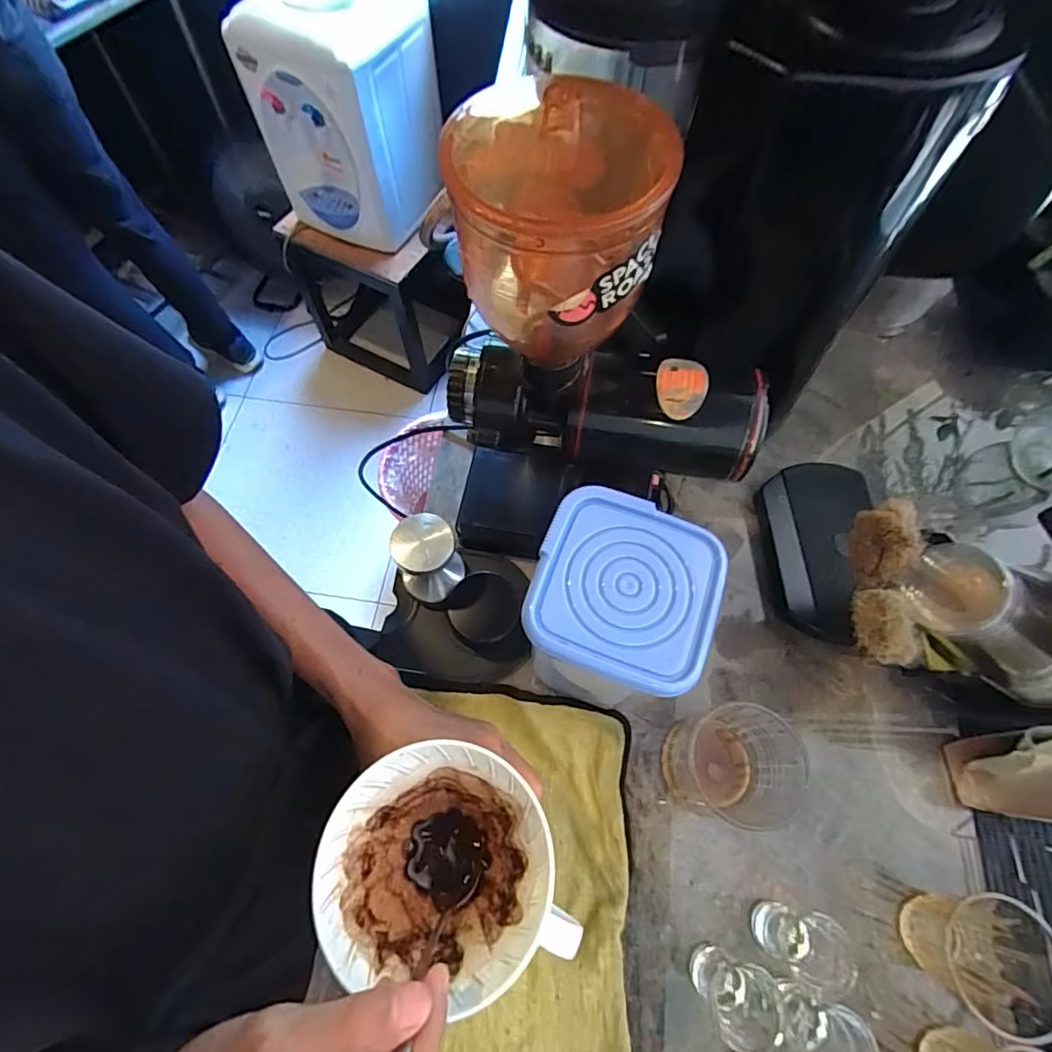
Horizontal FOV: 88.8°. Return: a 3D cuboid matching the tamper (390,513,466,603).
[{"bbox_3d":[-0.085,0.031,0.474,0.054,0.087,0.050,0,66,0],"label":"tamper"}]

